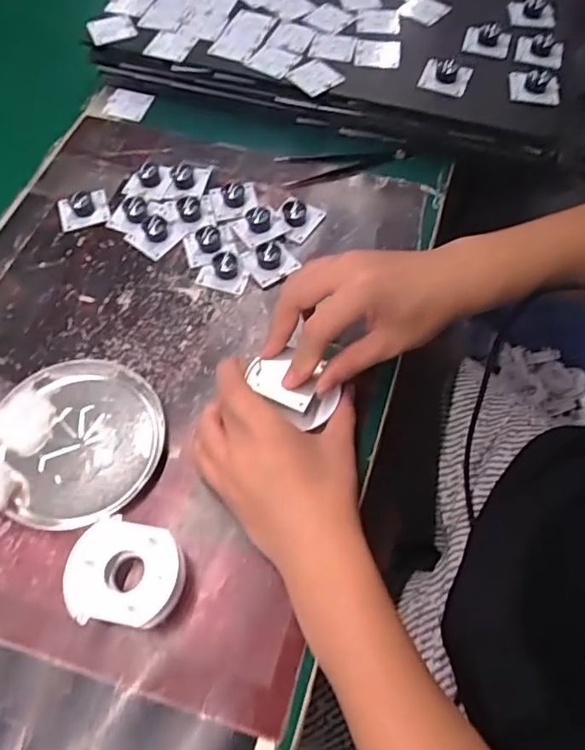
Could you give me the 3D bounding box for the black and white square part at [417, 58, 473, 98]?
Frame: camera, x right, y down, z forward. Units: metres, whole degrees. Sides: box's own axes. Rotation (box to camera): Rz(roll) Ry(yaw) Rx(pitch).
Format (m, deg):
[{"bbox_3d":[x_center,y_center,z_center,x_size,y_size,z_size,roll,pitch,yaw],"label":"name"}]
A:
[{"bbox_3d":[0.149,-0.292,0.559,0.045,0.014,0.040,18,62,8],"label":"black and white square part"}]

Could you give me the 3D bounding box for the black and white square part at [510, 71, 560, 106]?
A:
[{"bbox_3d":[0.232,-0.280,0.551,0.043,0.015,0.043,9,61,3],"label":"black and white square part"}]

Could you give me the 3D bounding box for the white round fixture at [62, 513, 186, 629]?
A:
[{"bbox_3d":[-0.103,0.126,0.366,0.073,0.039,0.061,4,61,1],"label":"white round fixture"}]

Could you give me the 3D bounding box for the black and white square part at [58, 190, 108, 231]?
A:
[{"bbox_3d":[-0.194,-0.156,0.532,0.044,0.019,0.038,-14,63,-9],"label":"black and white square part"}]

